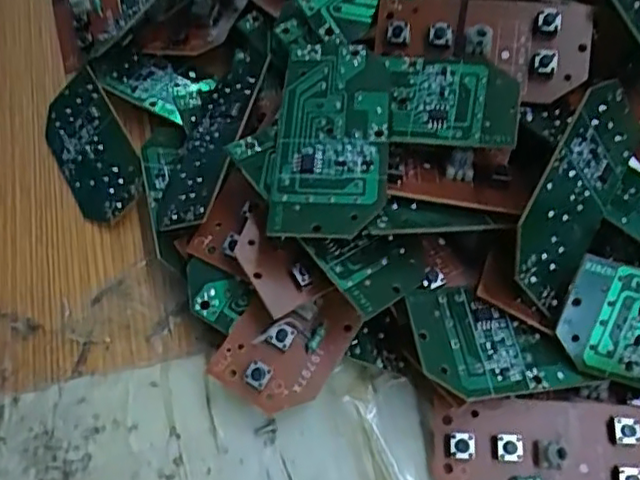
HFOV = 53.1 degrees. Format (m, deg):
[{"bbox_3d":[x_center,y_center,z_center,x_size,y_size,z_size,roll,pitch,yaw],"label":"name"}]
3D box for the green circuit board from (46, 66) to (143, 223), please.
[{"bbox_3d":[-0.080,-0.032,0.223,0.029,0.004,0.060,-41,64,16],"label":"green circuit board"}]

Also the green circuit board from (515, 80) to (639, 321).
[{"bbox_3d":[0.066,-0.013,0.166,0.061,0.035,0.006,-51,33,-18],"label":"green circuit board"}]

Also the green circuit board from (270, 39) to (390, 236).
[{"bbox_3d":[0.003,-0.027,0.172,0.029,0.010,0.062,2,59,5],"label":"green circuit board"}]

